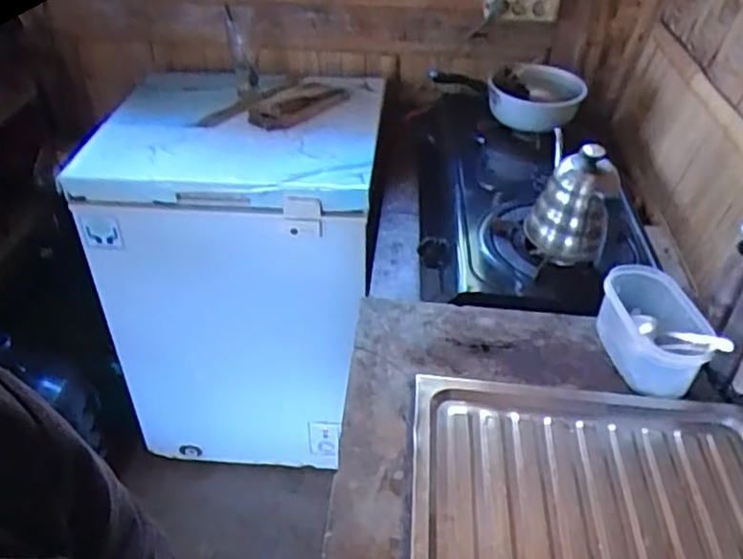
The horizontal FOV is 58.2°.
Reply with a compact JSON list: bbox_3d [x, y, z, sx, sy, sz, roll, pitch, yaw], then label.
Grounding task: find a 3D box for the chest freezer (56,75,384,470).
[{"bbox_3d":[-0.288,-0.041,1.662,0.594,0.785,0.567,6,38,6],"label":"chest freezer"}]

